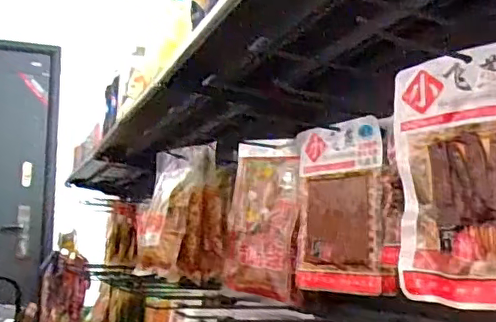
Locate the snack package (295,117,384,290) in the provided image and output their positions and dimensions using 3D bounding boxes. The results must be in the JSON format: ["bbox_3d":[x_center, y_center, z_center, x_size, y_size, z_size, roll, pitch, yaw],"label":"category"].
[{"bbox_3d":[0.129,0.066,0.824,0.032,0.236,0.170,4,-9,-26],"label":"snack package"}]

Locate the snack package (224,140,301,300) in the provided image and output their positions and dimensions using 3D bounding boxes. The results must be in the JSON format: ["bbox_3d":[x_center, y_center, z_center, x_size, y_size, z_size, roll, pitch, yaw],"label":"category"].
[{"bbox_3d":[0.026,0.098,0.982,0.027,0.262,0.168,11,-4,-42],"label":"snack package"}]

